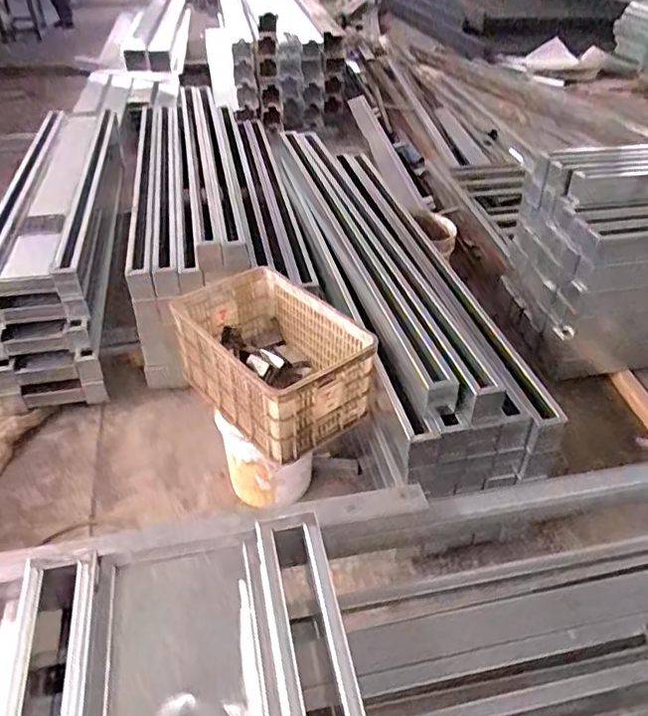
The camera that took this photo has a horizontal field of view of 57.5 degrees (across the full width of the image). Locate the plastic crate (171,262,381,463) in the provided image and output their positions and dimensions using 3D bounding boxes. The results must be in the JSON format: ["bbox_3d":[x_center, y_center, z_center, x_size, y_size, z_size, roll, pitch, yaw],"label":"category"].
[{"bbox_3d":[-0.160,-0.008,1.753,0.394,0.253,0.592,-28,47,-30],"label":"plastic crate"}]

